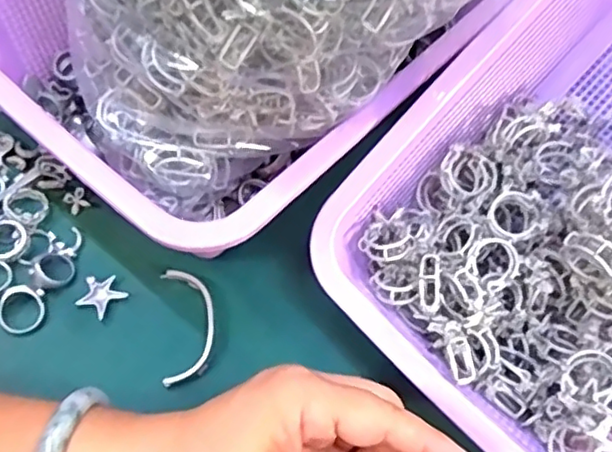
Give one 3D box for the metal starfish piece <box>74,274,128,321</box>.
[{"bbox_3d":[-0.113,0.037,0.349,0.022,0.004,0.023,38,64,14],"label":"metal starfish piece"}]

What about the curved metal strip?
[{"bbox_3d":[-0.063,0.053,0.344,0.027,0.005,0.065,-4,61,-7],"label":"curved metal strip"}]

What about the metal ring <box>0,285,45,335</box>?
[{"bbox_3d":[-0.152,0.044,0.338,0.024,0.005,0.024,3,61,-5],"label":"metal ring"}]

